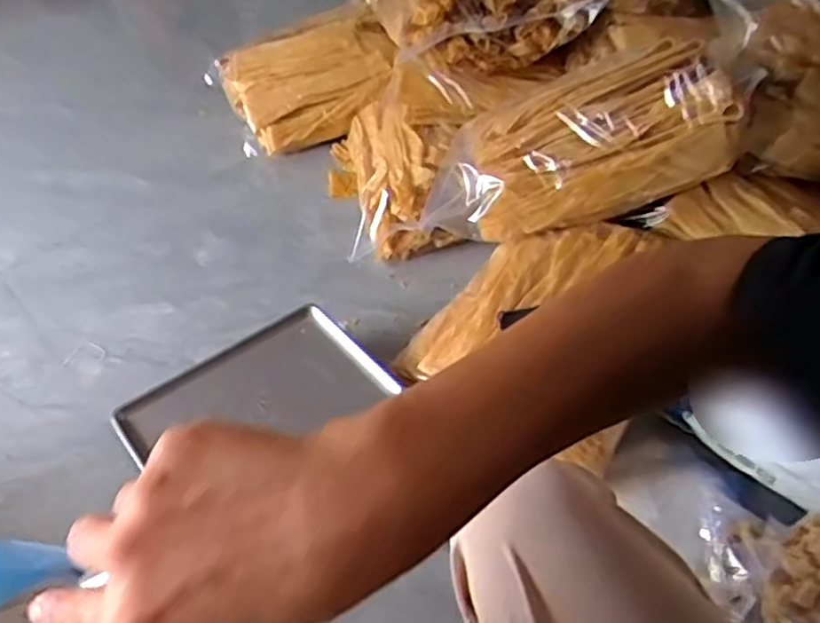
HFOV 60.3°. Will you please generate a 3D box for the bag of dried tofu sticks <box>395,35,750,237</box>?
[{"bbox_3d":[0.246,-0.236,1.081,0.521,0.176,0.187,-16,40,29],"label":"bag of dried tofu sticks"}]

